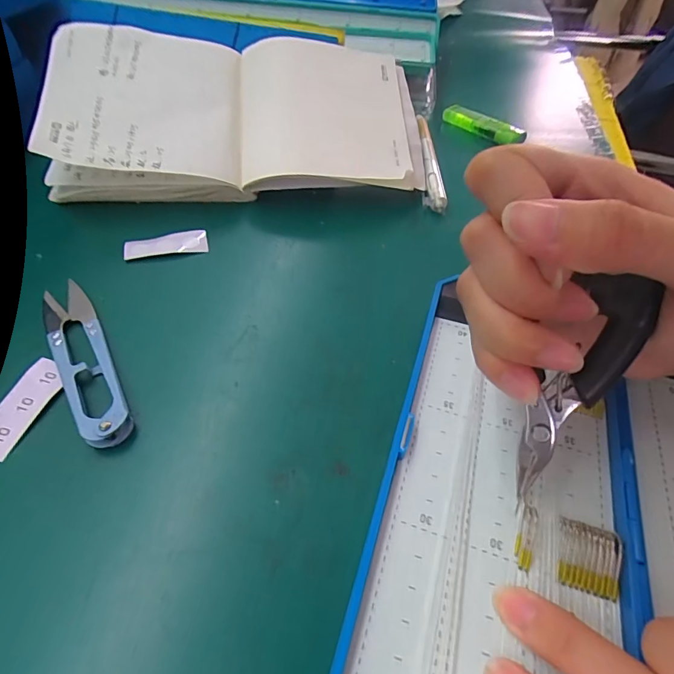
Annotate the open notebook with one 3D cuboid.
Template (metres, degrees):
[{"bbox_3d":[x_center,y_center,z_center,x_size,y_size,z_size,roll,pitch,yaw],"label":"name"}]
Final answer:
[{"bbox_3d":[-0.065,-0.153,0.293,0.242,0.032,0.131,-4,69,-10],"label":"open notebook"}]

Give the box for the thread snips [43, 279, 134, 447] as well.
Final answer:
[{"bbox_3d":[-0.117,0.008,0.194,0.022,0.008,0.102,-25,57,-23],"label":"thread snips"}]

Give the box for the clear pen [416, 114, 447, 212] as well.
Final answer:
[{"bbox_3d":[0.068,-0.137,0.319,0.014,0.012,0.131,4,50,-2],"label":"clear pen"}]

